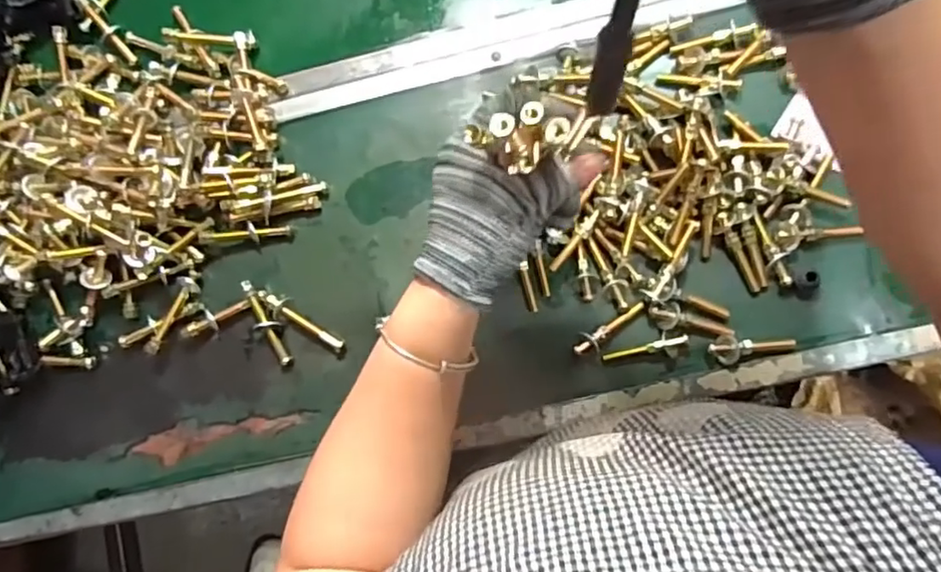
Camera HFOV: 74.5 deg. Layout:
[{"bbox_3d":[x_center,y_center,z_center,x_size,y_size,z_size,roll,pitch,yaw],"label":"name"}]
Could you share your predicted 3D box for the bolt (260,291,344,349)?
[{"bbox_3d":[-0.132,0.027,0.483,0.077,0.014,0.016,35,90,7],"label":"bolt"}]

